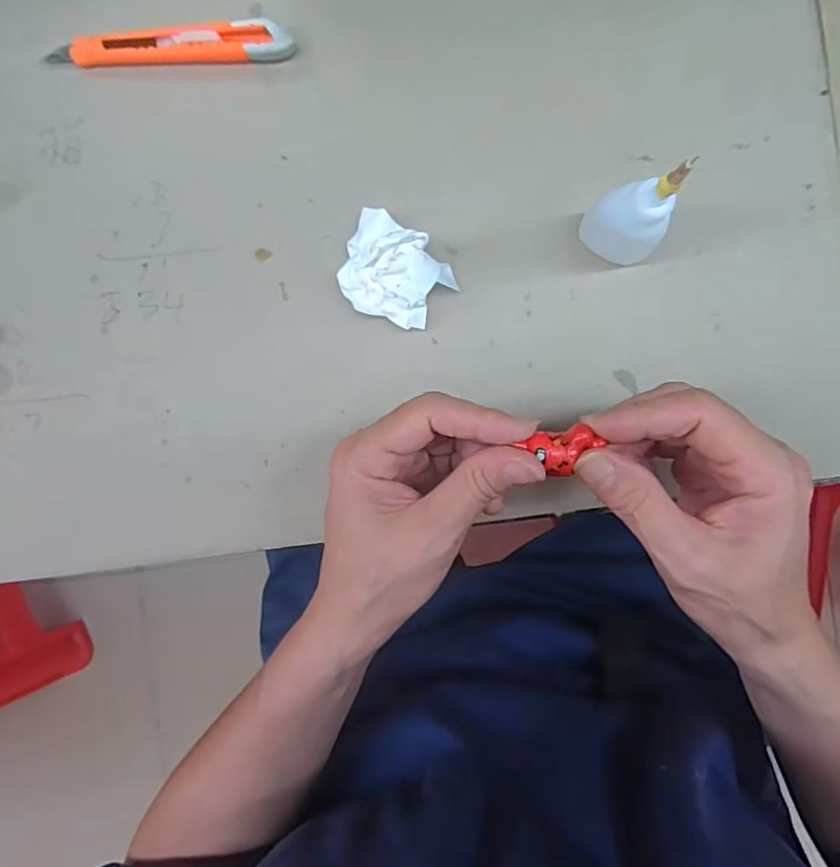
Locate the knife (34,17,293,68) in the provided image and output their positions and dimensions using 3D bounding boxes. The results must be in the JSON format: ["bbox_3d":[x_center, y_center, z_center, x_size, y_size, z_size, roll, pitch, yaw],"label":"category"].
[{"bbox_3d":[-0.134,-0.205,0.306,0.135,0.013,0.018,1,92,4],"label":"knife"}]

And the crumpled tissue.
[{"bbox_3d":[-0.014,-0.080,0.288,0.056,0.027,0.045,35,94,3],"label":"crumpled tissue"}]

